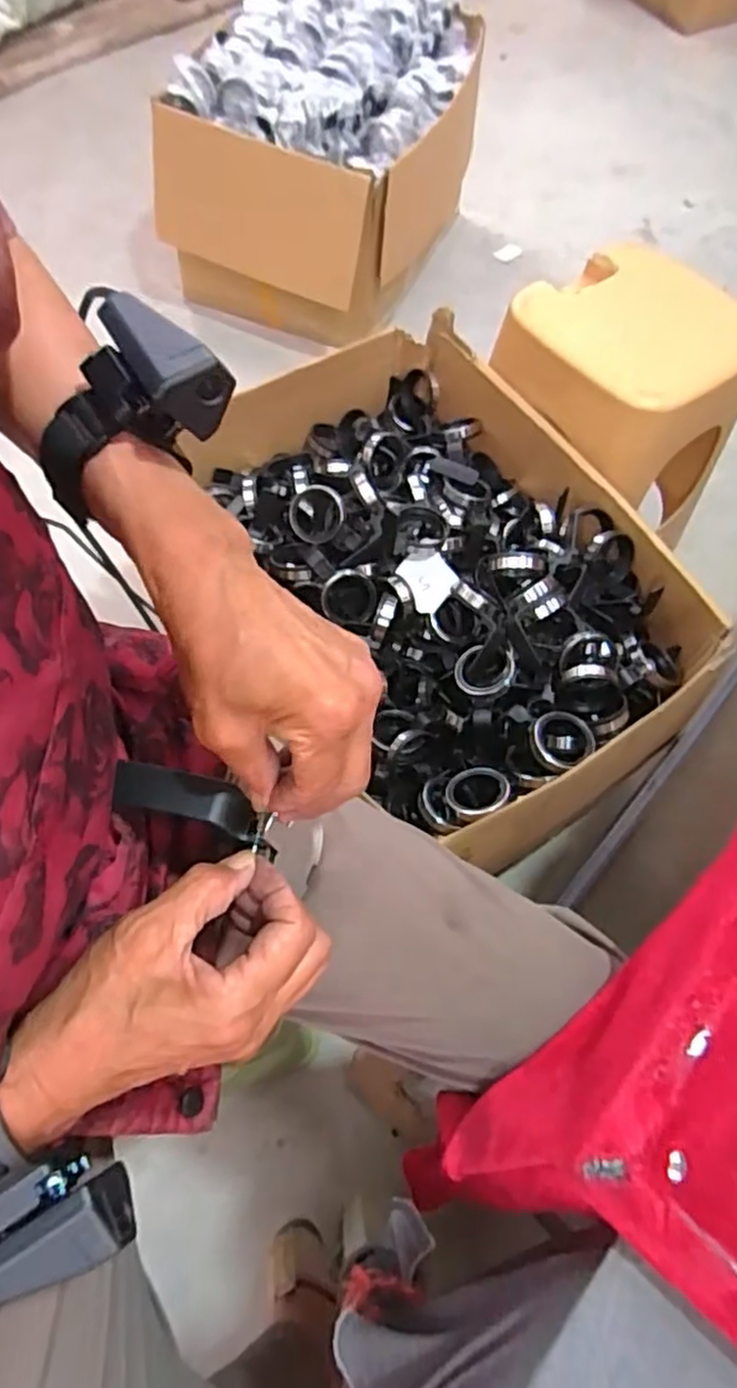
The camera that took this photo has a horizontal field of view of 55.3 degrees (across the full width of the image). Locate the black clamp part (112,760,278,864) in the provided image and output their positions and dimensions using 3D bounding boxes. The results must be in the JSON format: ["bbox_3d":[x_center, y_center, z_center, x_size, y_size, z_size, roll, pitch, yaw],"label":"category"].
[{"bbox_3d":[-0.083,0.056,0.344,0.084,0.025,0.025,22,63,-7],"label":"black clamp part"}]

